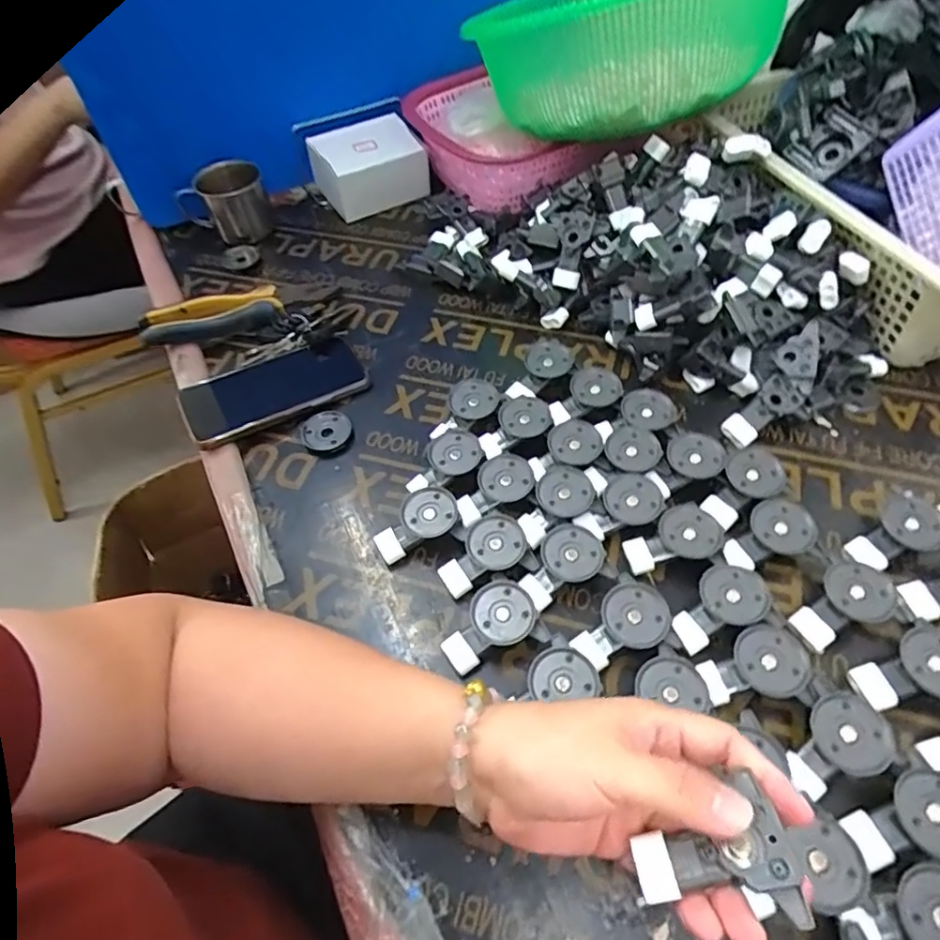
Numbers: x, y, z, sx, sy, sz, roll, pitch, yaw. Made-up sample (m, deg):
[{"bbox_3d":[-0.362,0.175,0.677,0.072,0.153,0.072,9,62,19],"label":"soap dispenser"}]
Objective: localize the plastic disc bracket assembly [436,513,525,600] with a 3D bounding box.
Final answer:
[{"bbox_3d":[0.008,0.062,0.430,0.064,0.027,0.042,-20,56,-9],"label":"plastic disc bracket assembly"}]

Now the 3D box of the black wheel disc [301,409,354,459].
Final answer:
[{"bbox_3d":[-0.125,-0.031,0.514,0.043,0.012,0.044,-2,55,3],"label":"black wheel disc"}]

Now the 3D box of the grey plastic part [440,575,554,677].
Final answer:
[{"bbox_3d":[0.013,0.108,0.399,0.066,0.027,0.049,-23,56,-12],"label":"grey plastic part"}]

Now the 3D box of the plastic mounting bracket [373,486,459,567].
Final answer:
[{"bbox_3d":[-0.042,0.041,0.448,0.065,0.027,0.039,-21,56,-10],"label":"plastic mounting bracket"}]

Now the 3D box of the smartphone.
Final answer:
[{"bbox_3d":[-0.180,-0.076,0.538,0.159,0.016,0.078,-23,57,-20],"label":"smartphone"}]

